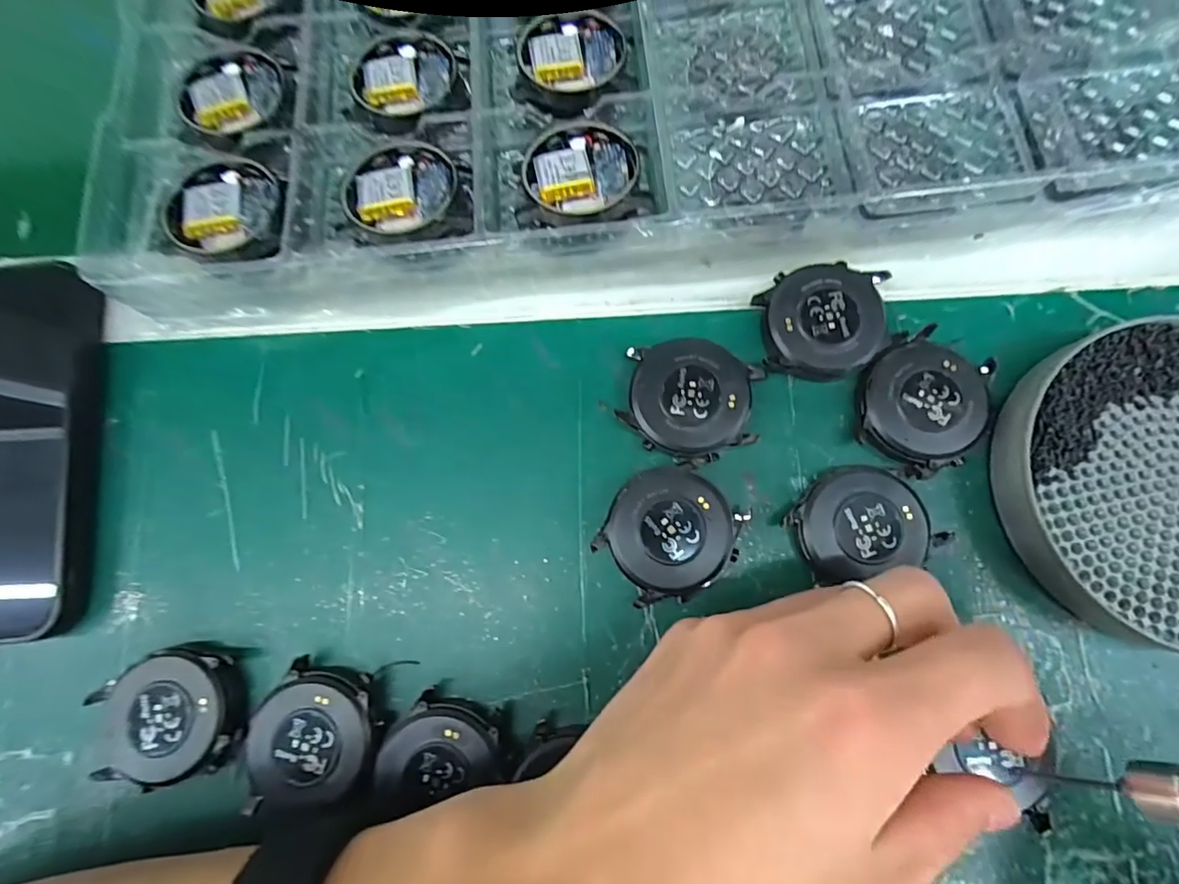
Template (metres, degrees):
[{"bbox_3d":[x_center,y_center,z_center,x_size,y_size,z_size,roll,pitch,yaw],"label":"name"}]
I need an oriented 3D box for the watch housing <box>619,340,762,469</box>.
[{"bbox_3d":[0.039,-0.015,0.205,0.048,0.011,0.047,4,79,3],"label":"watch housing"}]

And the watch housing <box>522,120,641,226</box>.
[{"bbox_3d":[-0.003,-0.106,0.210,0.043,0.012,0.044,0,79,2],"label":"watch housing"}]

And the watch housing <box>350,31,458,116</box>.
[{"bbox_3d":[-0.079,-0.154,0.227,0.040,0.006,0.039,0,79,2],"label":"watch housing"}]

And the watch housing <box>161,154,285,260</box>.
[{"bbox_3d":[-0.141,-0.092,0.209,0.044,0.010,0.045,-4,79,2],"label":"watch housing"}]

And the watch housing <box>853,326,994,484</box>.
[{"bbox_3d":[0.124,-0.014,0.200,0.044,0.009,0.049,38,83,9],"label":"watch housing"}]

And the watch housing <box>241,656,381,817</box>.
[{"bbox_3d":[-0.096,0.101,0.188,0.044,0.014,0.045,-9,79,1],"label":"watch housing"}]

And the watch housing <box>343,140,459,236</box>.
[{"bbox_3d":[-0.075,-0.099,0.211,0.042,0.010,0.042,0,79,2],"label":"watch housing"}]

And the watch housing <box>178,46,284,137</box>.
[{"bbox_3d":[-0.151,-0.148,0.224,0.041,0.006,0.043,0,79,2],"label":"watch housing"}]

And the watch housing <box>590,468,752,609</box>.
[{"bbox_3d":[0.029,0.033,0.196,0.047,0.011,0.044,-38,80,-5],"label":"watch housing"}]

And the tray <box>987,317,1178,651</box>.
[{"bbox_3d":[0.205,0.014,0.188,0.115,0.018,0.110,1,79,2],"label":"tray"}]

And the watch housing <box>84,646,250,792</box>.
[{"bbox_3d":[-0.148,0.097,0.190,0.052,0.013,0.043,-16,79,-1],"label":"watch housing"}]

